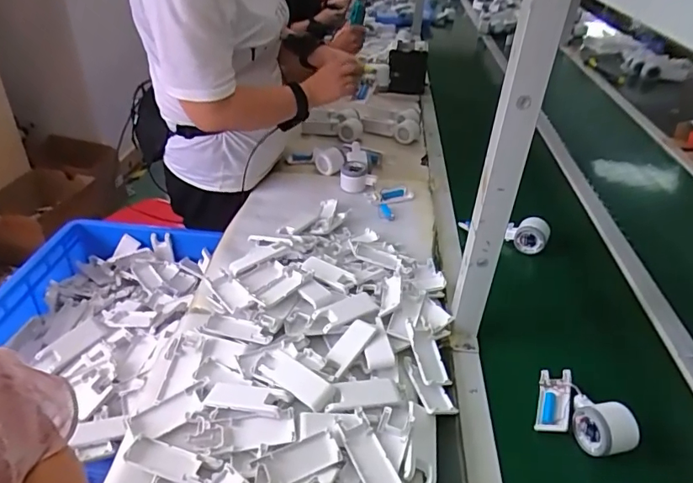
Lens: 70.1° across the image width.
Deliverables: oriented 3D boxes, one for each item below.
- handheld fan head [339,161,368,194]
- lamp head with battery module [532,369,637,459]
[{"bbox_3d":[0.015,-0.144,1.095,0.058,0.044,0.063,3,33,-3],"label":"handheld fan head"},{"bbox_3d":[0.315,0.218,0.648,0.111,0.056,0.106,19,38,17],"label":"lamp head with battery module"}]

